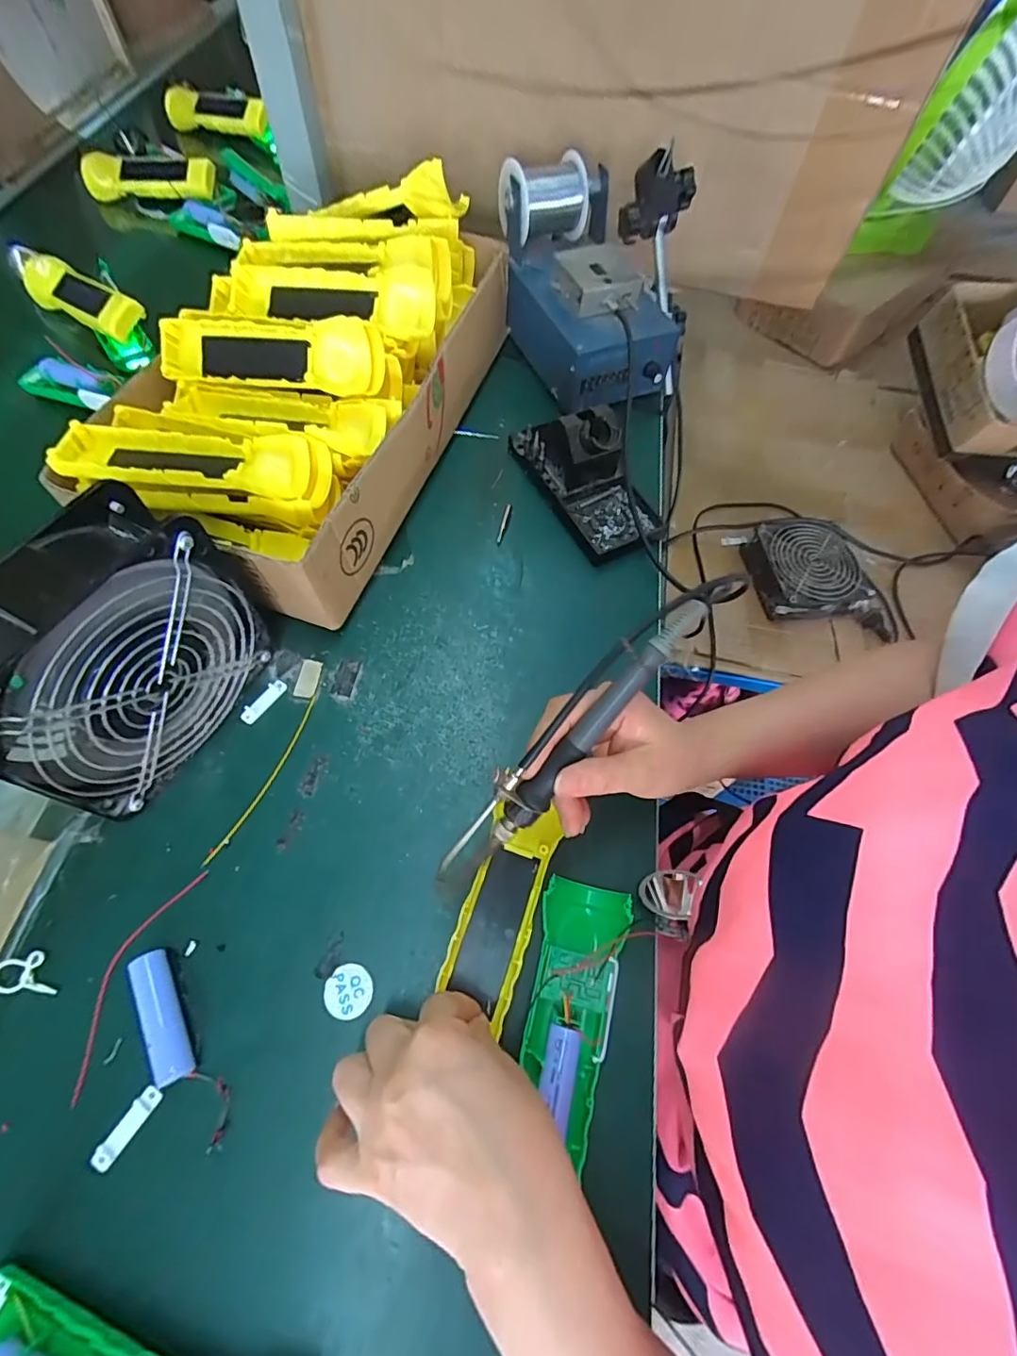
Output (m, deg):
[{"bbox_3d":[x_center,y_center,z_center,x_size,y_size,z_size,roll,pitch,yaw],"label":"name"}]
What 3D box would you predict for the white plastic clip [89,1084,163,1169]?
[{"bbox_3d":[-0.196,0.230,0.276,0.011,0.004,0.037,31,65,12],"label":"white plastic clip"}]

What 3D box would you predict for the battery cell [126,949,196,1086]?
[{"bbox_3d":[-0.190,0.185,0.296,0.019,0.015,0.066,-24,67,-15],"label":"battery cell"}]

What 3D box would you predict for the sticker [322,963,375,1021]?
[{"bbox_3d":[-0.093,0.182,0.312,0.027,0.004,0.027,14,63,4],"label":"sticker"}]

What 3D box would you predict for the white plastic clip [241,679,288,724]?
[{"bbox_3d":[-0.175,0.016,0.386,0.012,0.006,0.038,35,66,13],"label":"white plastic clip"}]

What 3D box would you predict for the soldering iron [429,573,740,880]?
[{"bbox_3d":[0.037,0.026,0.275,0.025,0.019,0.210,43,98,17],"label":"soldering iron"}]

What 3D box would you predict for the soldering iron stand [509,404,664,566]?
[{"bbox_3d":[0.070,-0.186,0.465,0.079,0.070,0.159,-26,67,-16],"label":"soldering iron stand"}]

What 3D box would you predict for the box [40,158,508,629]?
[{"bbox_3d":[-0.154,-0.263,0.457,0.204,0.128,0.415,18,63,6],"label":"box"}]

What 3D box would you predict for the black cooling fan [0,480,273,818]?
[{"bbox_3d":[-0.224,-0.010,0.316,0.066,0.151,0.157,25,64,9],"label":"black cooling fan"}]

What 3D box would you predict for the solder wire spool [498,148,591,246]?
[{"bbox_3d":[0.032,-0.458,0.515,0.075,0.057,0.060,-32,71,-15],"label":"solder wire spool"}]

